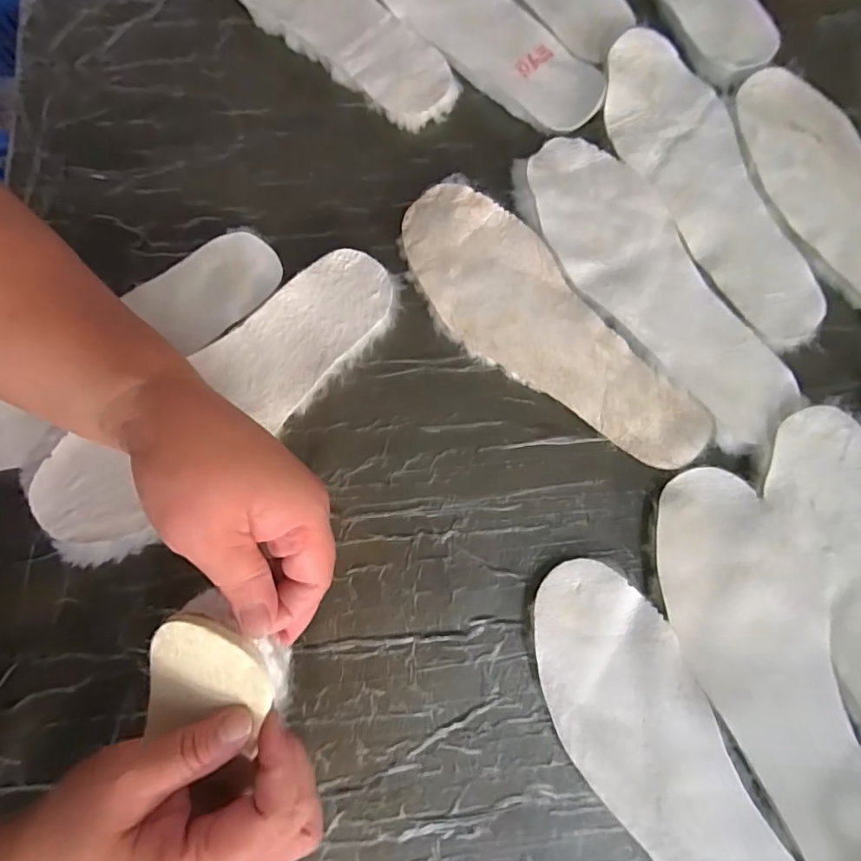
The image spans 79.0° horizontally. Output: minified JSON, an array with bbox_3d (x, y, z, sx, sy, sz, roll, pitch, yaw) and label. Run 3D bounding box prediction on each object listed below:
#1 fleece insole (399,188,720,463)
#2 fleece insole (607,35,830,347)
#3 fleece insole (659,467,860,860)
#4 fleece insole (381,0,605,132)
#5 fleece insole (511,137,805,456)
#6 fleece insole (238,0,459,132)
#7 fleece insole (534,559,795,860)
[{"bbox_3d":[0.075,-0.069,0.357,0.088,0.009,0.251,-40,81,-7],"label":"fleece insole"},{"bbox_3d":[0.202,-0.182,0.383,0.088,0.009,0.257,-19,79,-3],"label":"fleece insole"},{"bbox_3d":[0.214,0.149,0.314,0.092,0.014,0.254,-24,79,-4],"label":"fleece insole"},{"bbox_3d":[0.031,-0.334,0.415,0.085,0.009,0.259,-39,81,-7],"label":"fleece insole"},{"bbox_3d":[0.154,-0.104,0.367,0.090,0.007,0.257,-31,80,-5],"label":"fleece insole"},{"bbox_3d":[-0.089,-0.345,0.420,0.088,0.011,0.273,-40,81,-7],"label":"fleece insole"},{"bbox_3d":[0.138,0.200,0.301,0.084,0.010,0.250,-27,80,-5],"label":"fleece insole"}]

